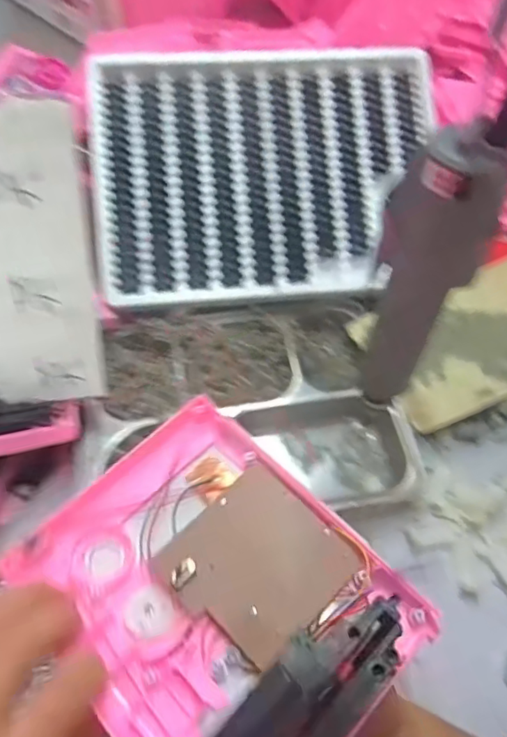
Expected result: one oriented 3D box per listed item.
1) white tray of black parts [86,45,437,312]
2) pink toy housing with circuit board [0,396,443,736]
[{"bbox_3d":[0.004,-0.198,0.560,0.315,0.018,0.259,-5,85,-6],"label":"white tray of black parts"},{"bbox_3d":[-0.017,0.099,0.253,0.131,0.041,0.161,-40,66,-21],"label":"pink toy housing with circuit board"}]

